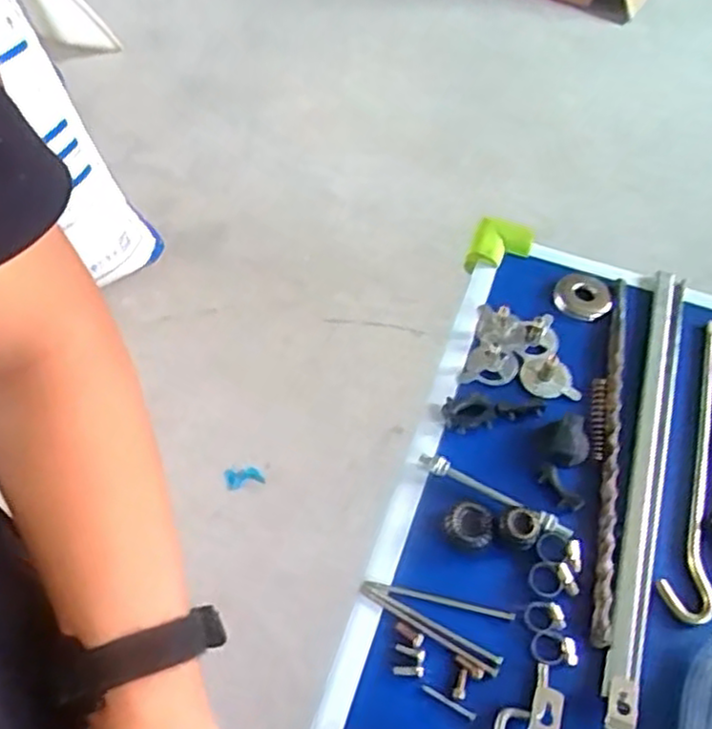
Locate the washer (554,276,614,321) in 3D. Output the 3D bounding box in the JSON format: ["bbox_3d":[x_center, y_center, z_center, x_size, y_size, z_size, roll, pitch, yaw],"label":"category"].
[{"bbox_3d":[0.216,-0.066,0.674,0.053,0.008,0.049,0,55,0],"label":"washer"}]

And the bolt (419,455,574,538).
[{"bbox_3d":[0.107,0.099,0.549,0.125,0.015,0.015,26,59,17],"label":"bolt"}]

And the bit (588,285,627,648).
[{"bbox_3d":[0.210,0.061,0.582,0.015,0.009,0.330,11,56,8],"label":"bit"}]

